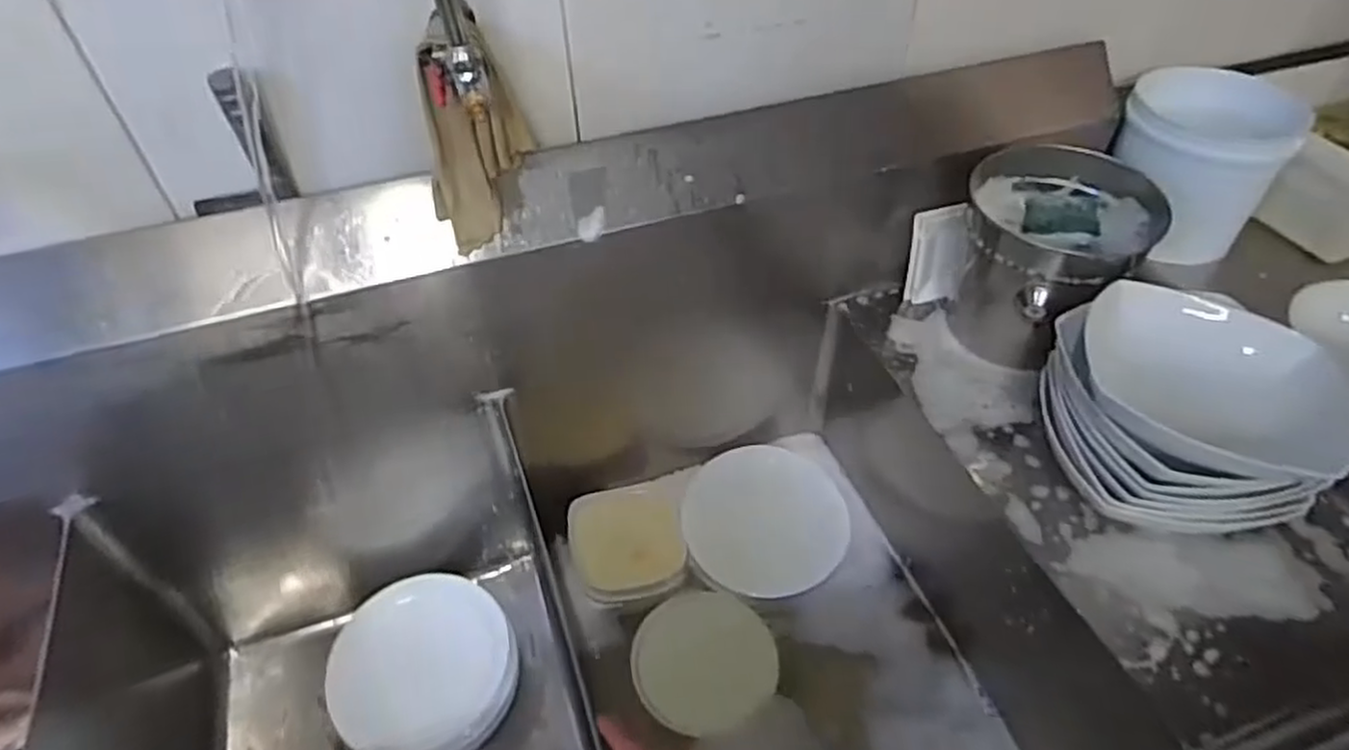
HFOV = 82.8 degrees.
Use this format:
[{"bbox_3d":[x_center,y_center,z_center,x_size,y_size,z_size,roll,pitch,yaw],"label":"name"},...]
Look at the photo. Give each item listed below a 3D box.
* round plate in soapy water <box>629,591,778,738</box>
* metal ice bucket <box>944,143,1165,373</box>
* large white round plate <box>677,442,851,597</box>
[{"bbox_3d":[0.039,0.356,0.958,0.171,0.026,0.163,0,47,0],"label":"round plate in soapy water"},{"bbox_3d":[0.427,-0.131,0.908,0.192,0.204,0.208,0,47,0],"label":"metal ice bucket"},{"bbox_3d":[0.125,0.200,1.056,0.216,0.015,0.201,-2,68,5],"label":"large white round plate"}]

